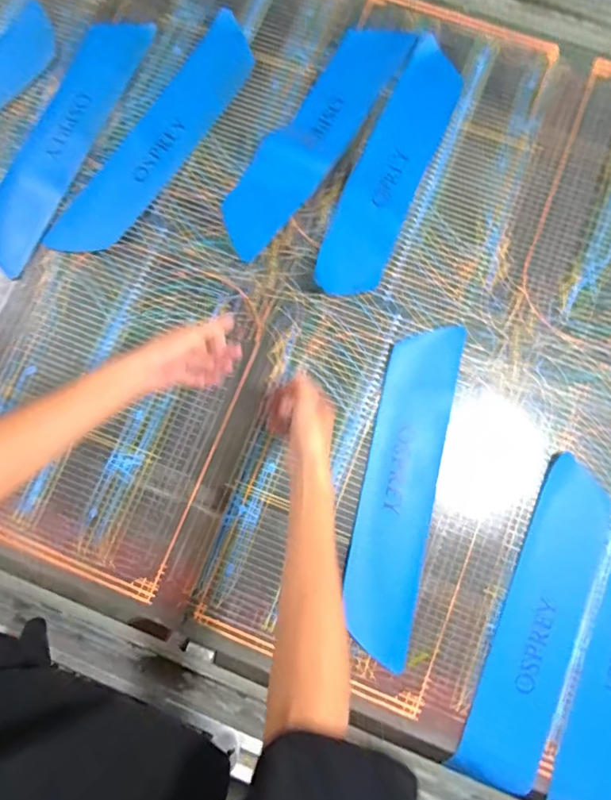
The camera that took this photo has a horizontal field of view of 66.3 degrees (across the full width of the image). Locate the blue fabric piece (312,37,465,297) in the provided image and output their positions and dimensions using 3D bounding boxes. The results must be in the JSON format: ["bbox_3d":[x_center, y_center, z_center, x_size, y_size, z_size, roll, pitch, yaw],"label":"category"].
[{"bbox_3d":[0.141,-0.379,0.751,0.102,0.018,0.467,24,78,0],"label":"blue fabric piece"}]

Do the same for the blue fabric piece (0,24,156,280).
[{"bbox_3d":[-0.390,-0.422,0.747,0.095,0.017,0.462,20,80,4],"label":"blue fabric piece"}]

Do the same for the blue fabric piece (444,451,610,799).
[{"bbox_3d":[0.325,0.311,0.646,0.104,0.014,0.444,22,86,0],"label":"blue fabric piece"}]

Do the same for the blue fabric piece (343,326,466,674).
[{"bbox_3d":[0.138,0.120,0.670,0.106,0.010,0.467,12,80,3],"label":"blue fabric piece"}]

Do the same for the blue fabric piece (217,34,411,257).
[{"bbox_3d":[0.012,-0.433,0.763,0.116,0.009,0.463,33,82,6],"label":"blue fabric piece"}]

